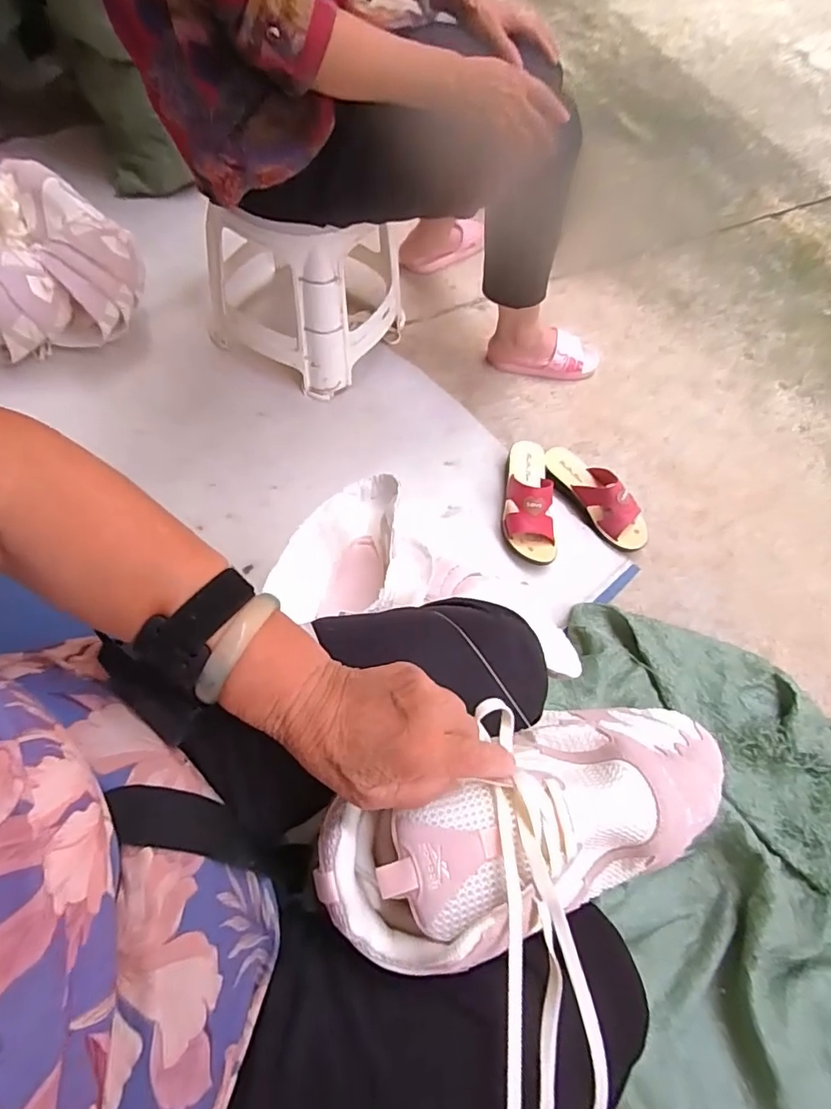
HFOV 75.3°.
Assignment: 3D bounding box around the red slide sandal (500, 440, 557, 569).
[{"bbox_3d":[0.192,-0.098,0.918,0.084,0.083,0.225,0,68,2],"label":"red slide sandal"}]

